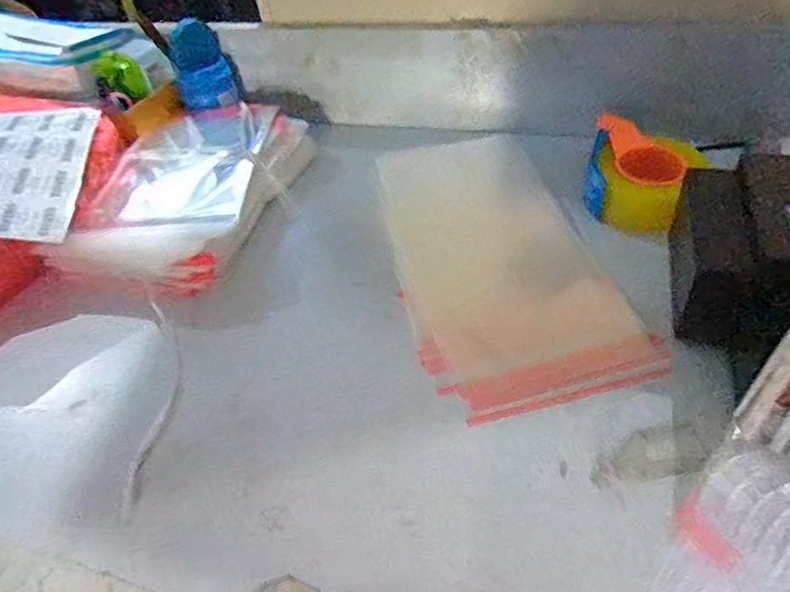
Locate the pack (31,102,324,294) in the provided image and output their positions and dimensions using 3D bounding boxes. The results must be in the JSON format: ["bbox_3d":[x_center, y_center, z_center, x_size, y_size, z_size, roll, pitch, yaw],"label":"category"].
[{"bbox_3d":[-0.263,-0.156,0.783,0.243,0.064,0.370,5,47,12],"label":"pack"}]

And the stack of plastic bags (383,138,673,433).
[{"bbox_3d":[0.107,-0.062,0.687,0.219,0.012,0.457,-12,46,-5],"label":"stack of plastic bags"}]

